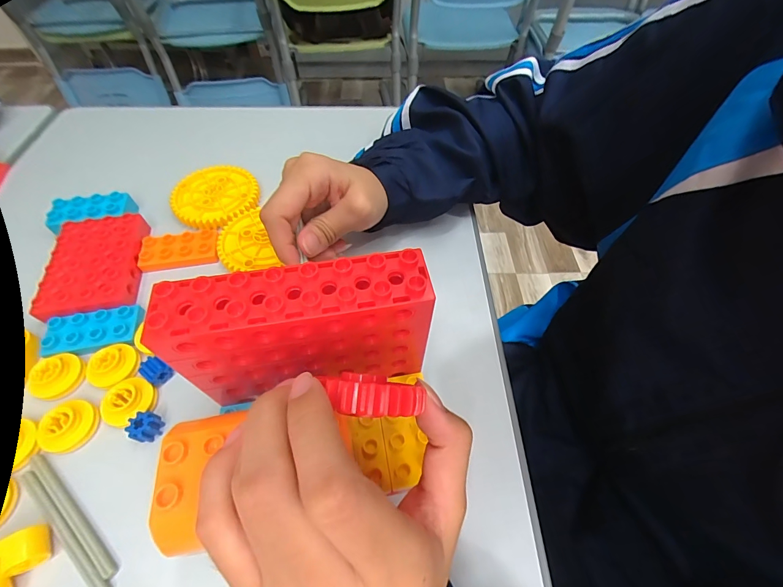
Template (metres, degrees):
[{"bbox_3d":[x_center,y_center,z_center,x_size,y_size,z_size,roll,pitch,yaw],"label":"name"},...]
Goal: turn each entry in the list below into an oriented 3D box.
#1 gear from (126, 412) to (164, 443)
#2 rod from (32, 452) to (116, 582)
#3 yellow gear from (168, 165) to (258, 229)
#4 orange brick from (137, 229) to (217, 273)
[{"bbox_3d":[-0.159,0.087,0.231,0.016,0.016,0.017,0,56,0],"label":"gear"},{"bbox_3d":[-0.186,0.126,0.207,0.091,0.005,0.007,33,62,20],"label":"rod"},{"bbox_3d":[-0.170,-0.096,0.348,0.076,0.008,0.076,-14,57,-10],"label":"yellow gear"},{"bbox_3d":[-0.186,-0.038,0.313,0.063,0.011,0.034,-13,57,-9],"label":"orange brick"}]

